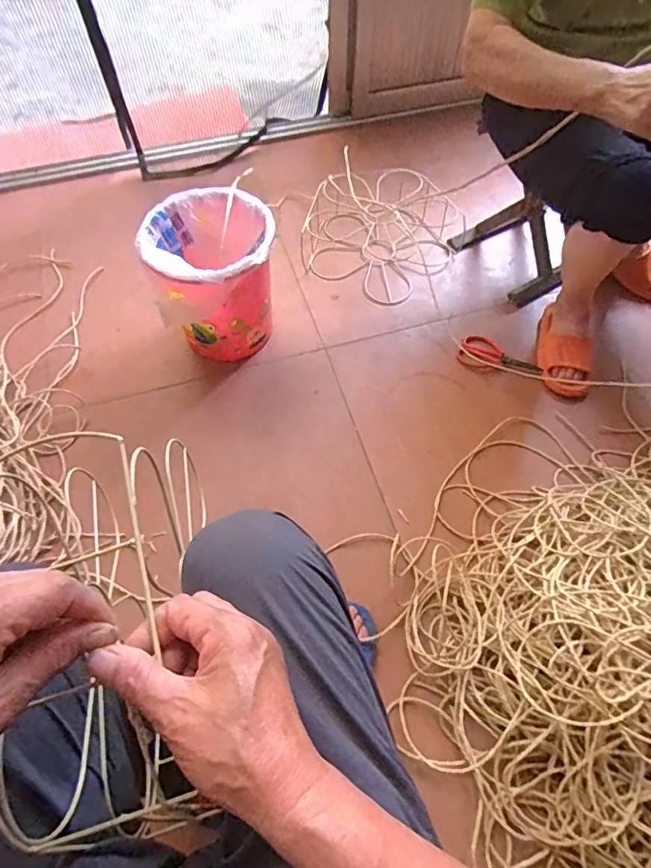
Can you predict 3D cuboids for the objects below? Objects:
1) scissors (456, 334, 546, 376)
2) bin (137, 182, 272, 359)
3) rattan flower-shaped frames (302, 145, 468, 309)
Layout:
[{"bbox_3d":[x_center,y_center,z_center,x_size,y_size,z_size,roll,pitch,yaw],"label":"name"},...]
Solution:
[{"bbox_3d":[0.375,-0.158,1.099,0.177,0.006,0.088,31,65,17],"label":"scissors"},{"bbox_3d":[-0.218,-0.313,1.045,0.238,0.264,0.230,-8,61,-4],"label":"bin"},{"bbox_3d":[0.125,-0.507,1.245,0.349,0.135,0.329,35,67,19],"label":"rattan flower-shaped frames"}]

